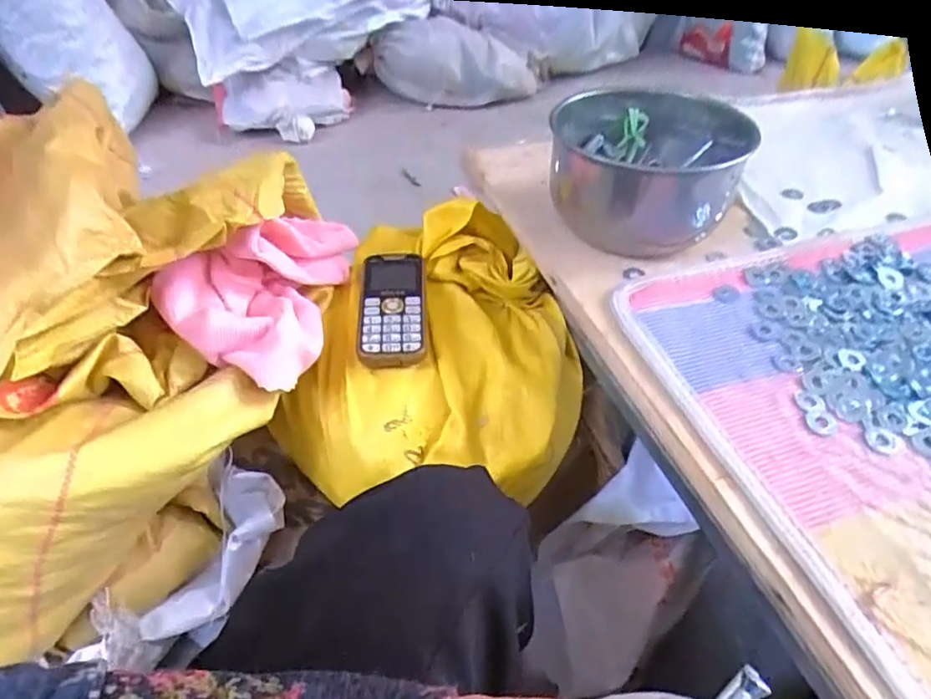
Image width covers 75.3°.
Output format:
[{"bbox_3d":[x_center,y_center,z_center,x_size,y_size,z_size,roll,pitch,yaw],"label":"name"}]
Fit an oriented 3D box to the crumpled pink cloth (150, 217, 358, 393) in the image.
[{"bbox_3d":[-0.161,-0.067,0.503,0.126,0.071,0.185,14,46,13],"label":"crumpled pink cloth"}]

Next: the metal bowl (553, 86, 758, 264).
[{"bbox_3d":[0.161,-0.168,0.549,0.157,0.082,0.172,0,45,0],"label":"metal bowl"}]

